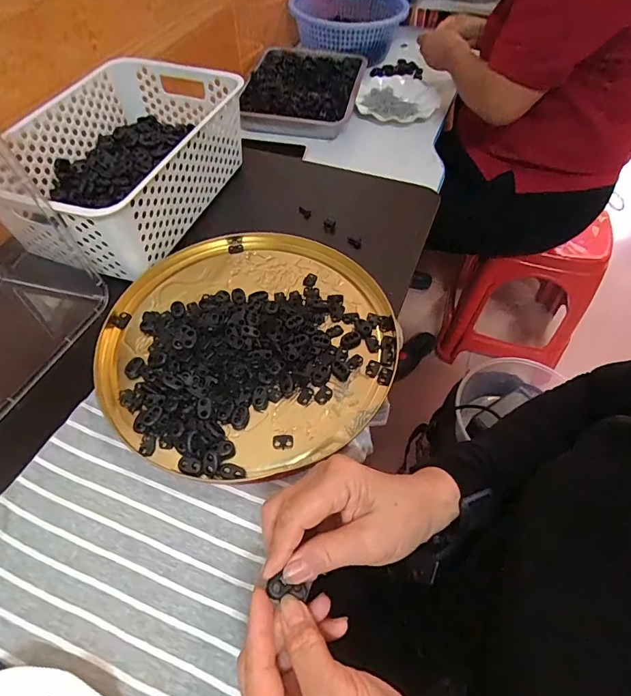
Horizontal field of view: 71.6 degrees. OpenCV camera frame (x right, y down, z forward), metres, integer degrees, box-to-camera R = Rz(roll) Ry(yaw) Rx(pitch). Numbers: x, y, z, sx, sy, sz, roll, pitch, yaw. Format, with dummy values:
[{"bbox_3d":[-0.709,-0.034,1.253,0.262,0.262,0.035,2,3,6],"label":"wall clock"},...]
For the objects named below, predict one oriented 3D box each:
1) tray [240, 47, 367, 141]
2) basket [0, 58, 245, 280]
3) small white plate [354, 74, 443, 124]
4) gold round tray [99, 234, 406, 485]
[{"bbox_3d":[-0.023,-0.559,0.938,0.235,0.045,0.318,12,55,8],"label":"tray"},{"bbox_3d":[-0.237,-0.232,0.545,0.203,0.099,0.306,16,56,11],"label":"basket"},{"bbox_3d":[0.180,-0.544,0.946,0.166,0.018,0.195,10,55,7],"label":"small white plate"},{"bbox_3d":[-0.071,-0.018,0.446,0.292,0.026,0.285,0,54,0],"label":"gold round tray"}]

